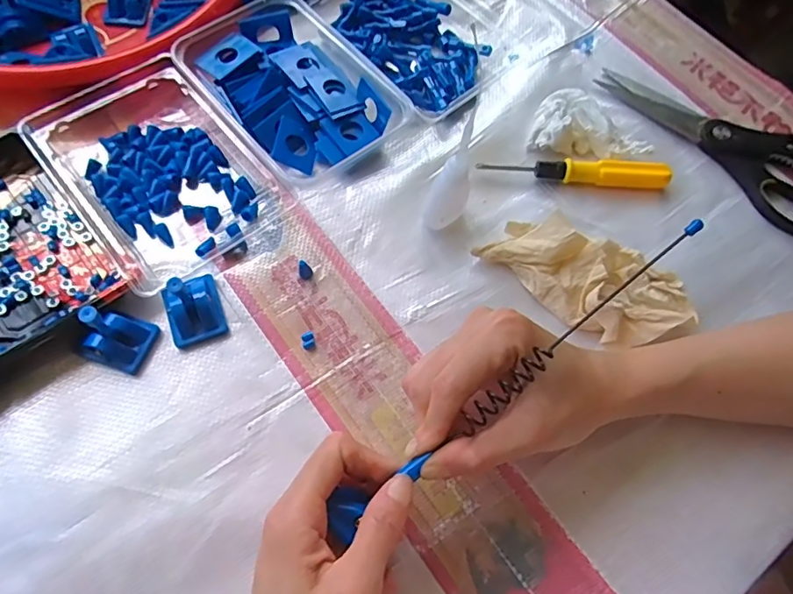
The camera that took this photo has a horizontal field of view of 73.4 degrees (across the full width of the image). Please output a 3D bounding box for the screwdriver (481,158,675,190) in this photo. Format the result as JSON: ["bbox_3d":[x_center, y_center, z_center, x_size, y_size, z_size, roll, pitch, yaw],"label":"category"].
[{"bbox_3d":[0.133,-0.094,0.400,0.138,0.019,0.018,2,65,-2],"label":"screwdriver"}]

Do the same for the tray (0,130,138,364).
[{"bbox_3d":[-0.257,-0.034,0.346,0.100,0.026,0.159,-38,73,-18],"label":"tray"}]

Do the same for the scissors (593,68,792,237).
[{"bbox_3d":[0.271,-0.129,0.423,0.094,0.011,0.217,-40,73,-18],"label":"scissors"}]

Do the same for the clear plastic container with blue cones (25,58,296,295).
[{"bbox_3d":[-0.172,-0.095,0.376,0.118,0.030,0.166,-37,72,-17],"label":"clear plastic container with blue cones"}]

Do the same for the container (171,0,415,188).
[{"bbox_3d":[-0.081,-0.161,0.407,0.118,0.036,0.150,-31,71,-16],"label":"container"}]

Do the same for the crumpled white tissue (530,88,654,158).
[{"bbox_3d":[0.150,-0.131,0.411,0.086,0.025,0.052,16,66,4],"label":"crumpled white tissue"}]

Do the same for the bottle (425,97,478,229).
[{"bbox_3d":[0.036,-0.080,0.343,0.027,0.106,0.025,12,65,2],"label":"bottle"}]

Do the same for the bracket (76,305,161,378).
[{"bbox_3d":[-0.175,0.021,0.320,0.038,0.045,0.032,18,66,5],"label":"bracket"}]

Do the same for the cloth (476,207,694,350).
[{"bbox_3d":[0.130,-0.016,0.357,0.144,0.037,0.071,27,67,9],"label":"cloth"}]

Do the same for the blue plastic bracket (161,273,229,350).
[{"bbox_3d":[-0.131,0.001,0.333,0.033,0.045,0.044,-18,68,-11],"label":"blue plastic bracket"}]

